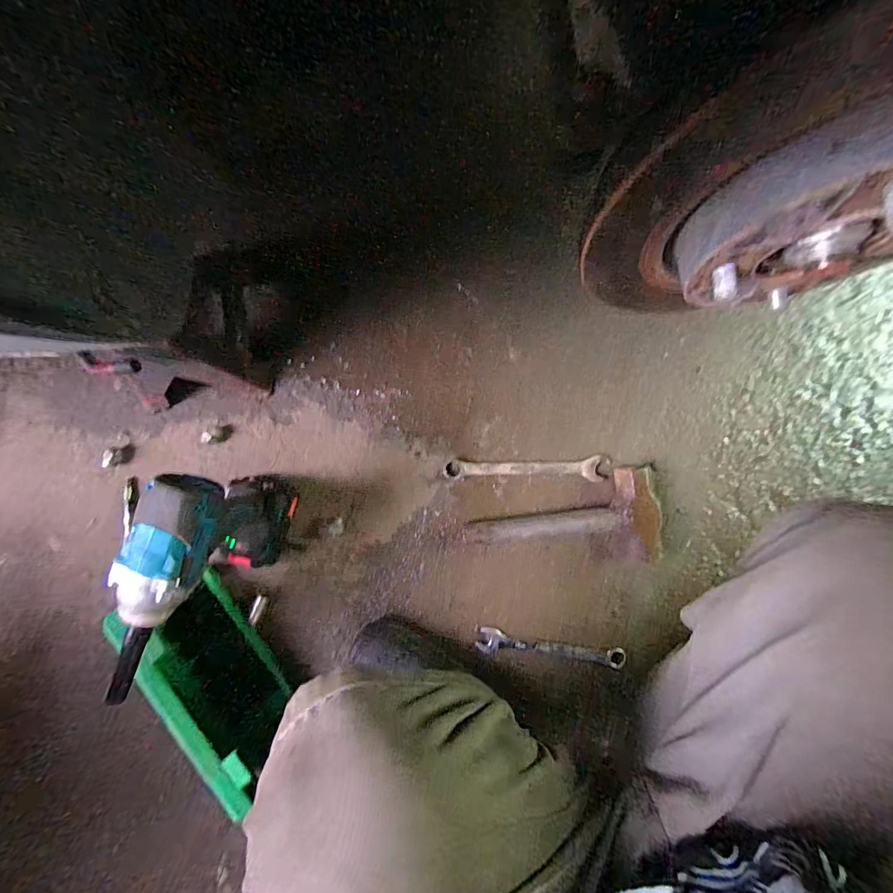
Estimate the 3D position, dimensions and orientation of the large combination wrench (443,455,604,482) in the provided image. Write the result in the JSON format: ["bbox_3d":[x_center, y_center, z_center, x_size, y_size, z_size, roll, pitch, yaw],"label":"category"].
[{"bbox_3d":[0.107,0.029,0.561,0.214,0.015,0.033,1,90,0],"label":"large combination wrench"}]

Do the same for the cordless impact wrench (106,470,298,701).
[{"bbox_3d":[-0.254,0.120,0.451,0.072,0.237,0.196,23,90,1],"label":"cordless impact wrench"}]

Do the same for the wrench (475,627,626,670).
[{"bbox_3d":[0.147,0.286,0.563,0.205,0.008,0.032,8,90,0],"label":"wrench"}]

